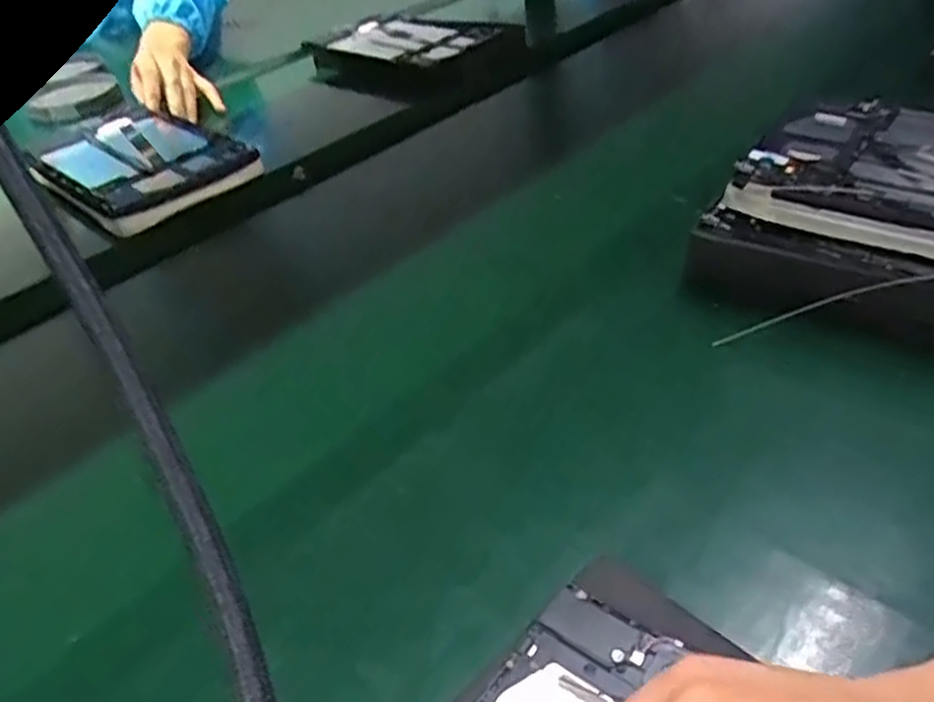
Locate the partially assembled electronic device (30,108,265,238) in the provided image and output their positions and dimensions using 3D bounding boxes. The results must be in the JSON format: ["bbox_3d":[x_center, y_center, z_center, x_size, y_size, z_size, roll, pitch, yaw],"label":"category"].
[{"bbox_3d":[-0.328,-0.186,0.744,0.203,0.024,0.157,27,51,35],"label":"partially assembled electronic device"}]

